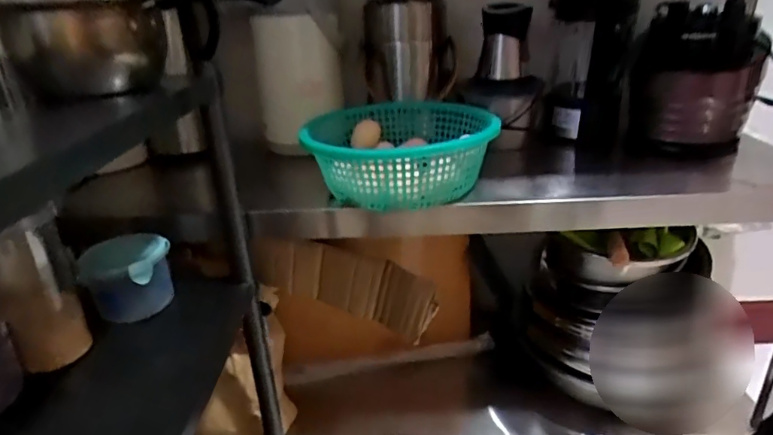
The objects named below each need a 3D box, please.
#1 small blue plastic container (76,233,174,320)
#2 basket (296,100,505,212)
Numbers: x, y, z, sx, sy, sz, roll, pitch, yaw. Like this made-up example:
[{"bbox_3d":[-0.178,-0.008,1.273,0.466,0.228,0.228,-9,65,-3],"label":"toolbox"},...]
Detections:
[{"bbox_3d":[-0.334,0.077,0.663,0.108,0.094,0.084,-17,27,-30],"label":"small blue plastic container"},{"bbox_3d":[0.022,-0.097,0.763,0.275,0.092,0.272,-4,23,-2],"label":"basket"}]

